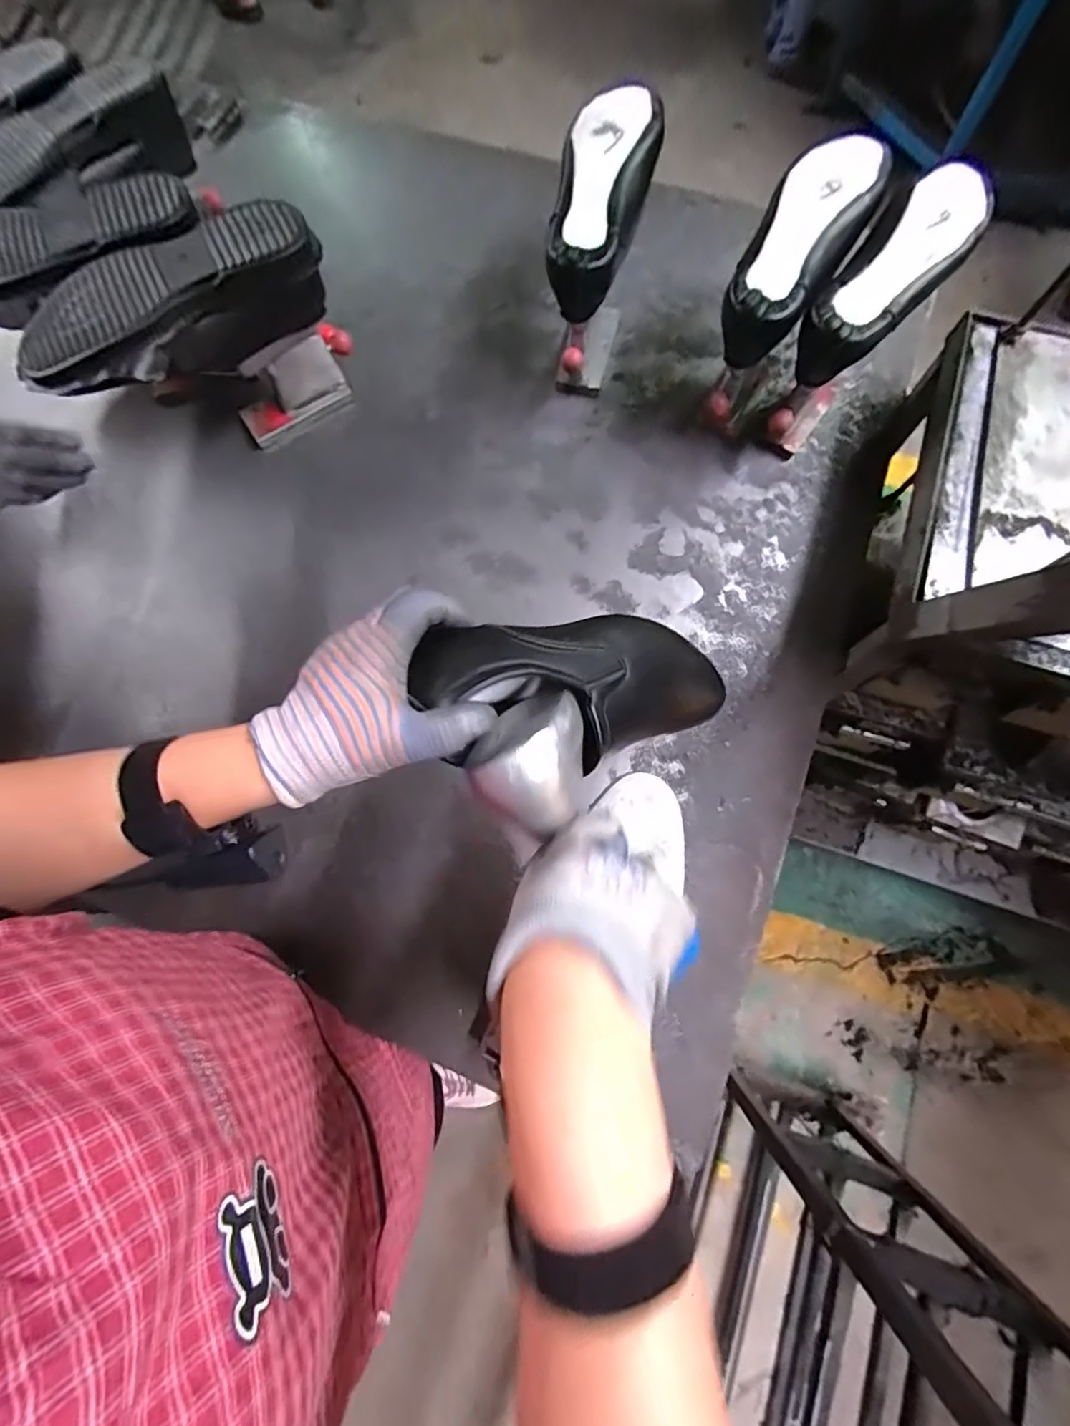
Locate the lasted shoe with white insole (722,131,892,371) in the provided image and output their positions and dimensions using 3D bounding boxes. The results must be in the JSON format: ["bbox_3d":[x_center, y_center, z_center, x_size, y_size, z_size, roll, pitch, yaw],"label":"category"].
[{"bbox_3d":[0.284,-0.502,0.597,0.100,0.081,0.251,31,78,10],"label":"lasted shoe with white insole"}]

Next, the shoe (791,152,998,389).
[{"bbox_3d":[0.380,-0.465,0.590,0.094,0.084,0.238,39,80,11],"label":"shoe"}]

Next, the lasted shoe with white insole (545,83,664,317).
[{"bbox_3d":[0.077,-0.584,0.629,0.102,0.081,0.258,10,76,5],"label":"lasted shoe with white insole"}]

